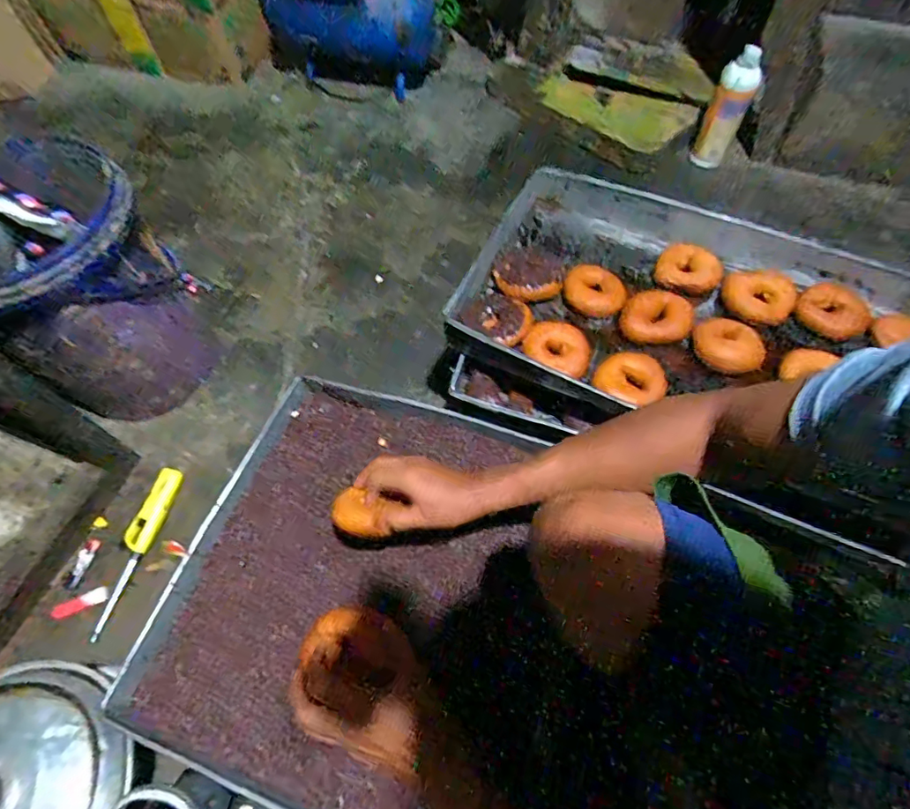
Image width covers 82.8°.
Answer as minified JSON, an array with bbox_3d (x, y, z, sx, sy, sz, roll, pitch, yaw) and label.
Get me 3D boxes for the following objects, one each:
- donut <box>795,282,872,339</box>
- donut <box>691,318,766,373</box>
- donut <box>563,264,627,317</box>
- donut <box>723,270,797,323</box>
[{"bbox_3d":[0.551,-0.136,0.749,0.092,0.020,0.101,0,60,0],"label":"donut"},{"bbox_3d":[0.381,-0.083,0.724,0.093,0.032,0.076,19,61,11],"label":"donut"},{"bbox_3d":[0.214,-0.175,0.795,0.096,0.039,0.085,18,61,10],"label":"donut"},{"bbox_3d":[0.447,-0.165,0.760,0.096,0.022,0.094,0,60,0],"label":"donut"}]

